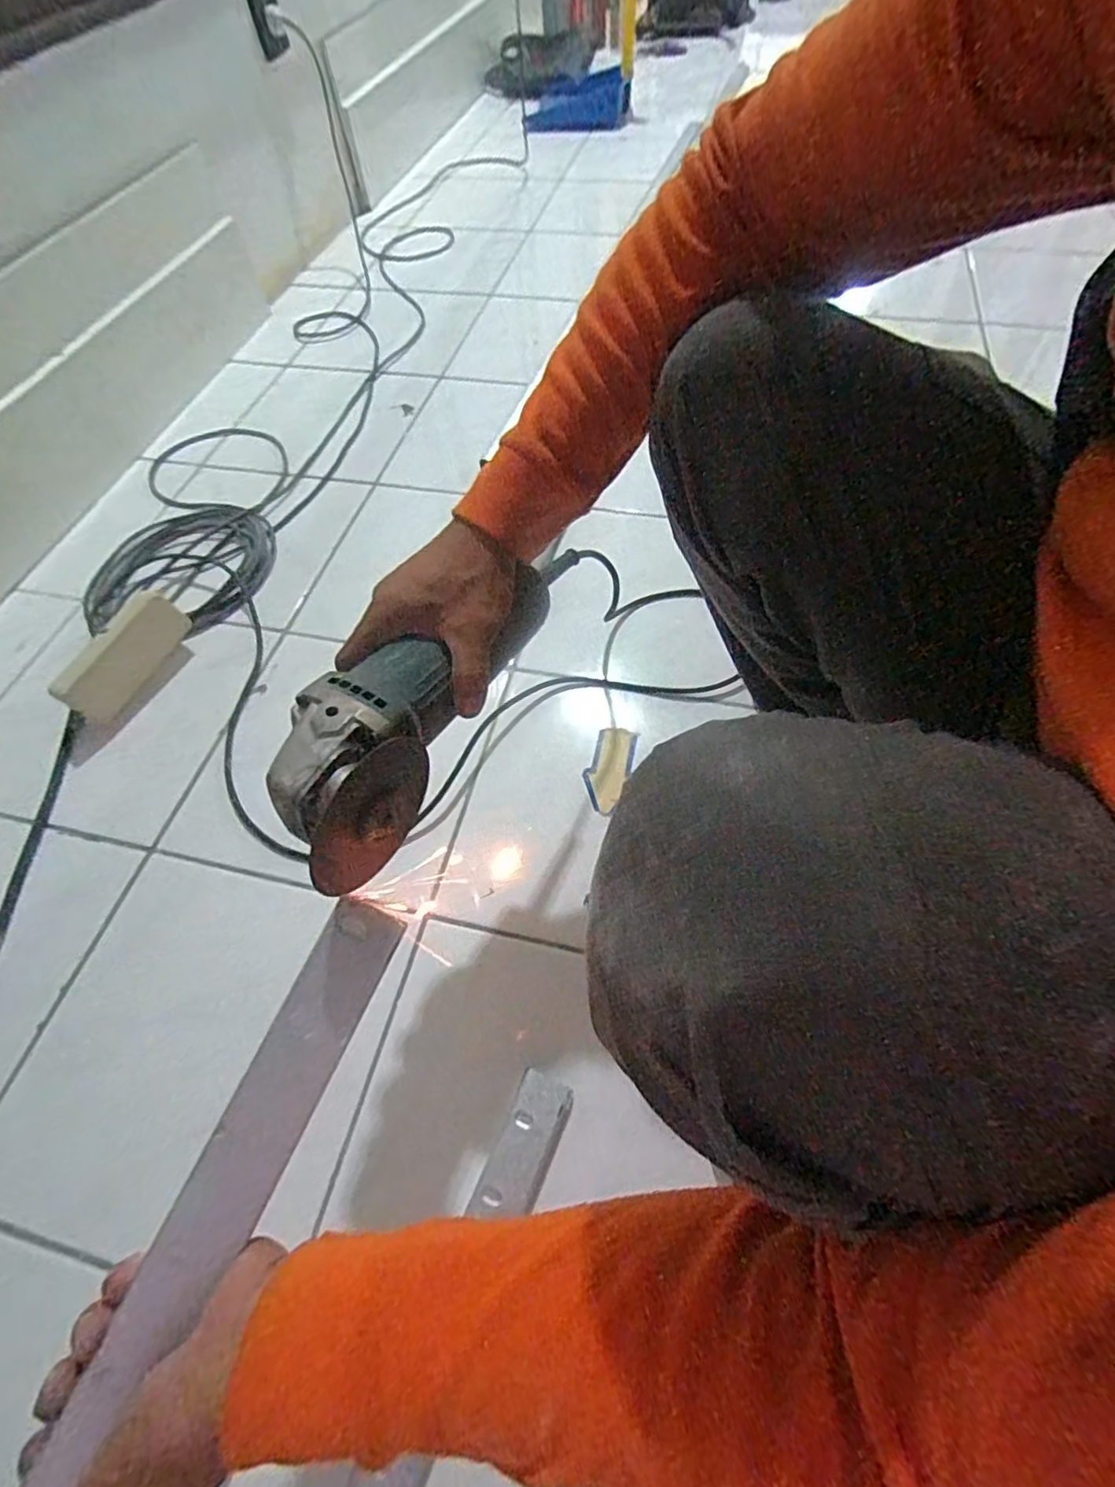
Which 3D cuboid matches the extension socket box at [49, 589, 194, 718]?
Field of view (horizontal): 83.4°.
[{"bbox_3d":[-0.496,-0.102,0.716,0.031,0.079,0.154,24,63,16],"label":"extension socket box"}]

